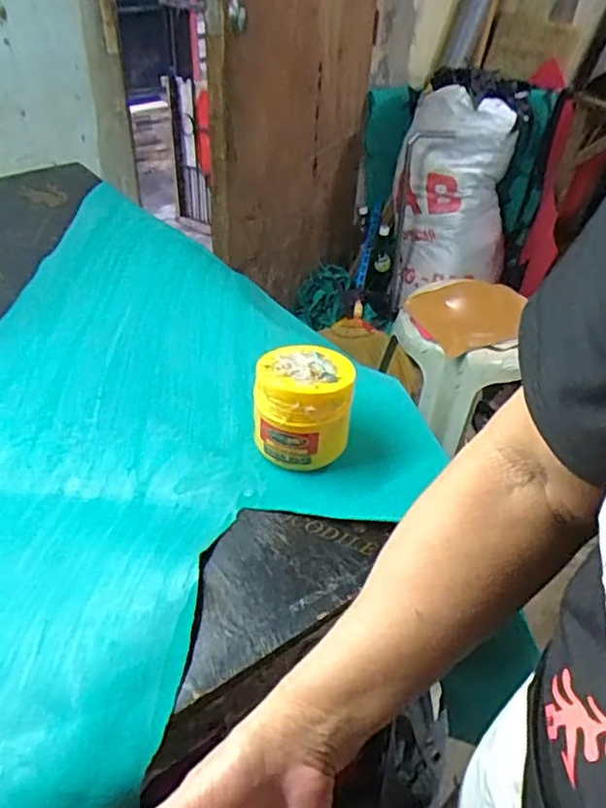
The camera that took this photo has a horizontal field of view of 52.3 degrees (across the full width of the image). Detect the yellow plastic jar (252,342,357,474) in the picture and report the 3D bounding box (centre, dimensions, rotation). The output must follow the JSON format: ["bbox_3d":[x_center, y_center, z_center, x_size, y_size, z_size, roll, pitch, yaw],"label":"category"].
[{"bbox_3d":[0.000,0.004,0.610,0.090,0.101,0.086,2,41,-2],"label":"yellow plastic jar"}]

